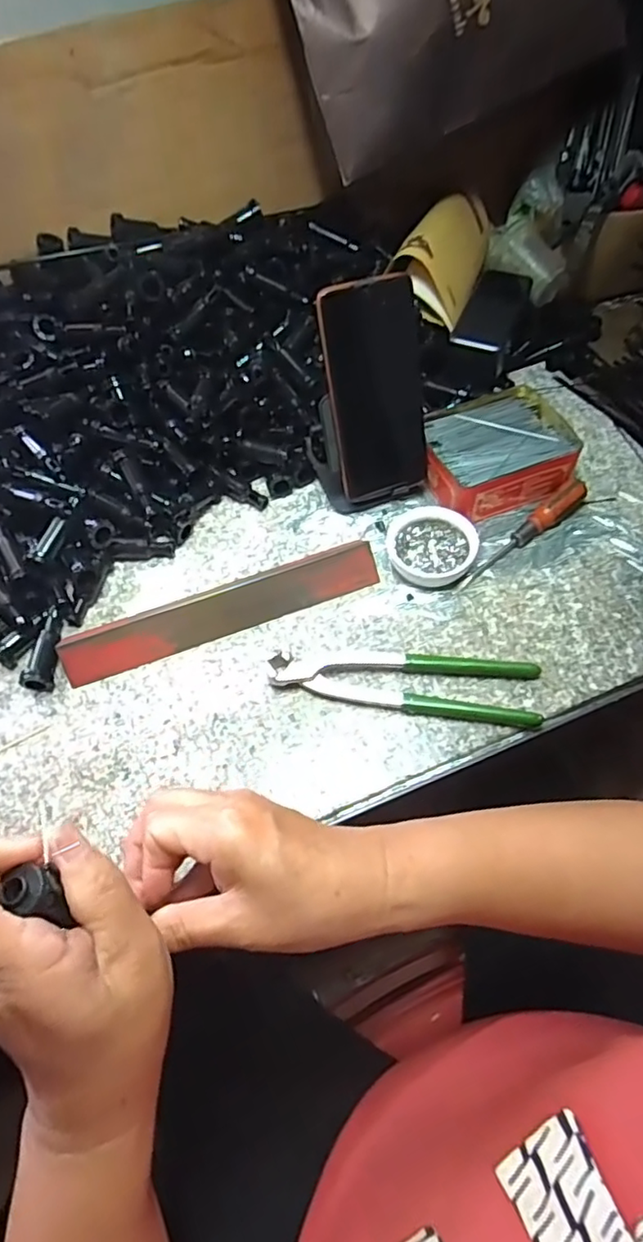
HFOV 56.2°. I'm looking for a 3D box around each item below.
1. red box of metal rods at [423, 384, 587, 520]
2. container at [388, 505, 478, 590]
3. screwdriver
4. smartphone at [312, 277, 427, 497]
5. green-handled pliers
[{"bbox_3d":[0.157,-0.151,0.545,0.131,0.045,0.112,-23,59,-9],"label":"red box of metal rods"},{"bbox_3d":[0.092,-0.063,0.509,0.069,0.024,0.072,-2,58,4],"label":"container"},{"bbox_3d":[0.168,-0.072,0.506,0.144,0.026,0.018,-36,62,-17],"label":"screwdriver"},{"bbox_3d":[0.047,-0.184,0.493,0.080,0.167,0.007,-19,34,-11],"label":"smartphone"},{"bbox_3d":[0.060,0.044,0.447,0.194,0.015,0.048,5,58,8],"label":"green-handled pliers"}]

